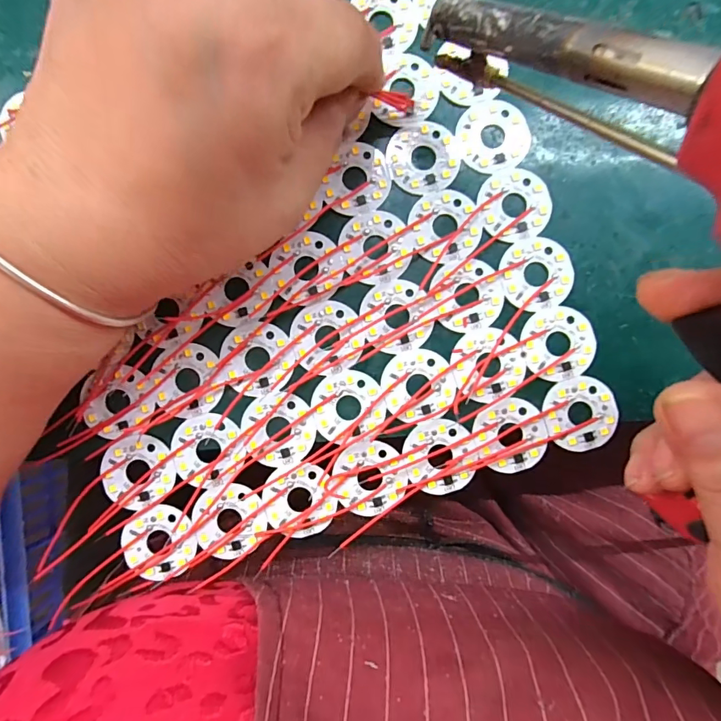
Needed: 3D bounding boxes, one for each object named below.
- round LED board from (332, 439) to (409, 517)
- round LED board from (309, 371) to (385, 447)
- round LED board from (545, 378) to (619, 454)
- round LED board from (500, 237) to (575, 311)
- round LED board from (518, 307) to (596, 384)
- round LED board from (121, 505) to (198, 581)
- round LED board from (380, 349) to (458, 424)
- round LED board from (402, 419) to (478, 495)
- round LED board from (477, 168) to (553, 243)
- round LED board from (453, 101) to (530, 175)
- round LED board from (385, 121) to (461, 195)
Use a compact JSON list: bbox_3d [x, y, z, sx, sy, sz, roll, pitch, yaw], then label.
[{"bbox_3d":[0.004,0.049,0.183,0.031,0.004,0.031,0,89,0],"label":"round LED board"},{"bbox_3d":[-0.005,0.019,0.183,0.031,0.004,0.029,0,89,0],"label":"round LED board"},{"bbox_3d":[0.092,0.022,0.182,0.029,0.004,0.030,0,89,0],"label":"round LED board"},{"bbox_3d":[0.075,-0.037,0.184,0.031,0.004,0.030,0,89,0],"label":"round LED board"},{"bbox_3d":[0.084,-0.007,0.183,0.029,0.004,0.030,-14,89,0],"label":"round LED board"},{"bbox_3d":[-0.085,0.077,0.184,0.030,0.004,0.030,0,89,0],"label":"round LED board"},{"bbox_3d":[0.025,0.011,0.183,0.031,0.004,0.030,0,89,0],"label":"round LED board"},{"bbox_3d":[0.034,0.041,0.183,0.029,0.004,0.031,0,89,0],"label":"round LED board"},{"bbox_3d":[0.066,-0.066,0.185,0.031,0.004,0.030,0,89,0],"label":"round LED board"},{"bbox_3d":[0.057,-0.096,0.186,0.030,0.004,0.030,0,89,0],"label":"round LED board"},{"bbox_3d":[0.027,-0.087,0.186,0.031,0.004,0.030,0,89,0],"label":"round LED board"}]

